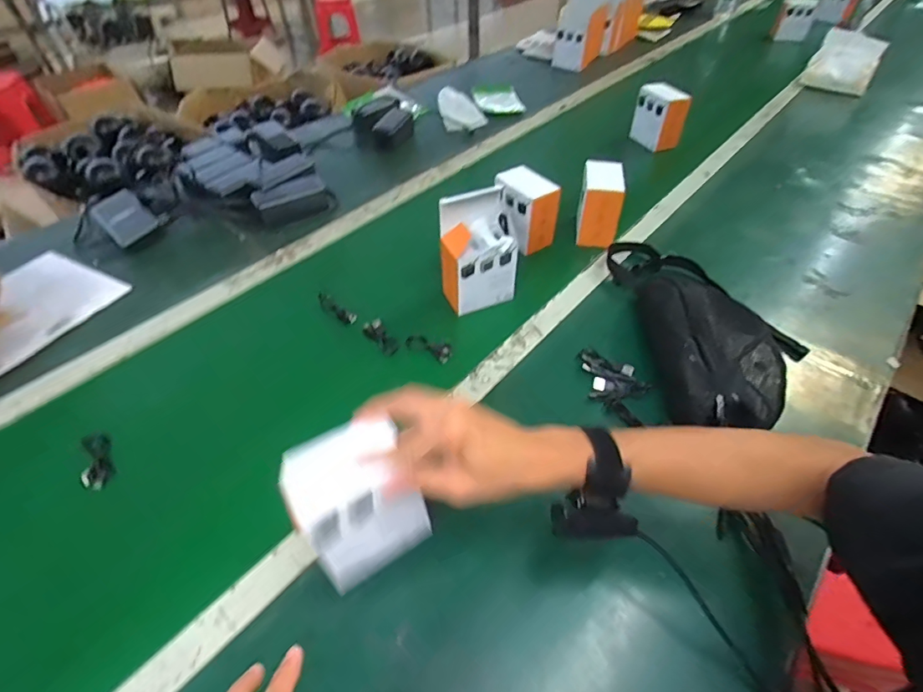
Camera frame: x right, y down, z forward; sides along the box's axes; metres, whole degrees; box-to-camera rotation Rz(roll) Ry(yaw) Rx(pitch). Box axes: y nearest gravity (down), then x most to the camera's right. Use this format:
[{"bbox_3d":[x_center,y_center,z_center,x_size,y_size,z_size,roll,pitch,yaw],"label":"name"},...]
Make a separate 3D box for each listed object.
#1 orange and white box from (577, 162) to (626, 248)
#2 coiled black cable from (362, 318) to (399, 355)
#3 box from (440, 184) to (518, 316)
[{"bbox_3d":[0.259,-0.269,0.896,0.070,0.109,0.109,11,49,12],"label":"orange and white box"},{"bbox_3d":[-0.122,-0.014,0.728,0.029,0.018,0.071,-27,52,-22],"label":"coiled black cable"},{"bbox_3d":[0.026,-0.145,0.735,0.102,0.166,0.072,-22,50,-17],"label":"box"}]

